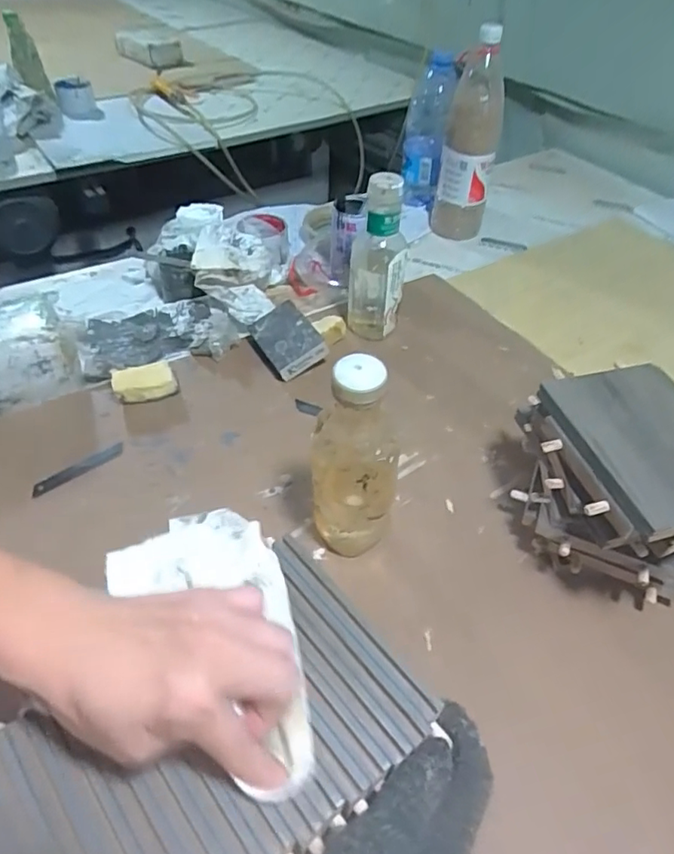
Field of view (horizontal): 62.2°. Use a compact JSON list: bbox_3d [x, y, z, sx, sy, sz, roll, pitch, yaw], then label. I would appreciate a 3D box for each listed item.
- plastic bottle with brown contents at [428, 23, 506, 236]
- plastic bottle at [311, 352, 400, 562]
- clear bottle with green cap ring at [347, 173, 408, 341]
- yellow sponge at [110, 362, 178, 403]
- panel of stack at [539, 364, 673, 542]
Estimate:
[{"bbox_3d":[0.215,-0.450,0.898,0.085,0.304,0.089,8,46,5],"label":"plastic bottle with brown contents"},{"bbox_3d":[0.014,0.038,0.461,0.058,0.212,0.057,-15,49,-16],"label":"plastic bottle"},{"bbox_3d":[0.051,-0.209,0.696,0.066,0.204,0.066,3,47,0],"label":"clear bottle with green cap ring"},{"bbox_3d":[-0.223,-0.049,0.647,0.066,0.034,0.035,-19,51,-20],"label":"yellow sponge"},{"bbox_3d":[0.263,0.009,0.445,0.146,0.014,0.149,-11,47,-12],"label":"panel of stack"}]

